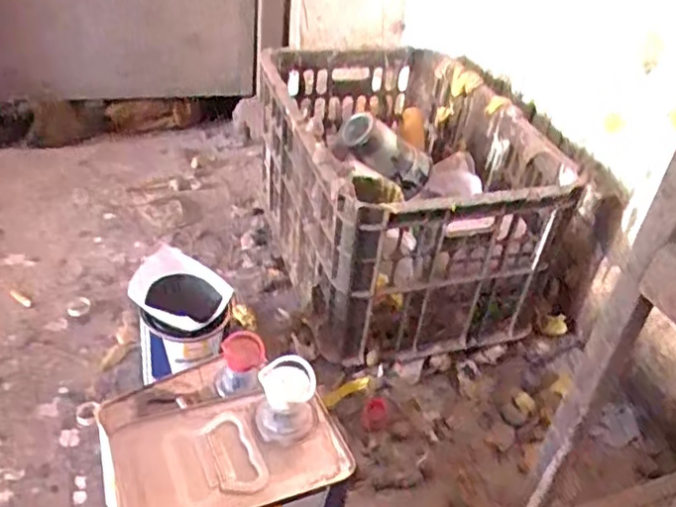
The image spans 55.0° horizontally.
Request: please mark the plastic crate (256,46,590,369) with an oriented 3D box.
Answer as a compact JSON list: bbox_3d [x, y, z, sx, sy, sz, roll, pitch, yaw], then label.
[{"bbox_3d":[0.080,-0.094,1.019,0.333,0.287,0.488,-9,39,-18],"label":"plastic crate"}]

